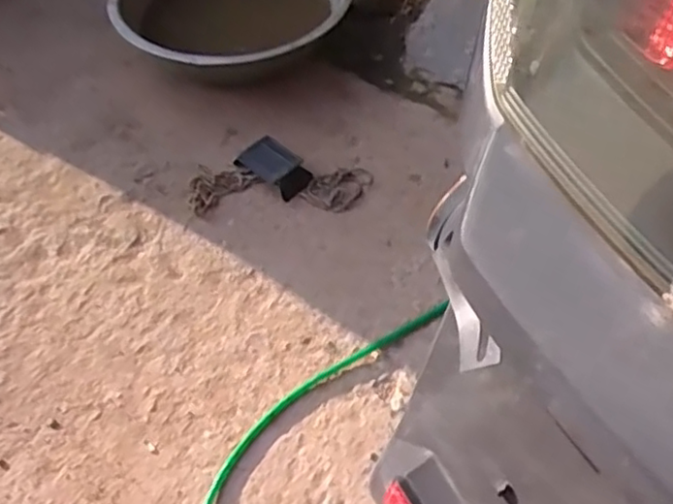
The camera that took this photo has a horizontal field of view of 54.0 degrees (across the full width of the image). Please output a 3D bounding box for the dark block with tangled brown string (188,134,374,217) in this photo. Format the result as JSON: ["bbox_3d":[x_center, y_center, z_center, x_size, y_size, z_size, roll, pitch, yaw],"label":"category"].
[{"bbox_3d":[-0.078,-0.105,0.919,0.249,0.038,0.106,-1,53,2],"label":"dark block with tangled brown string"}]

